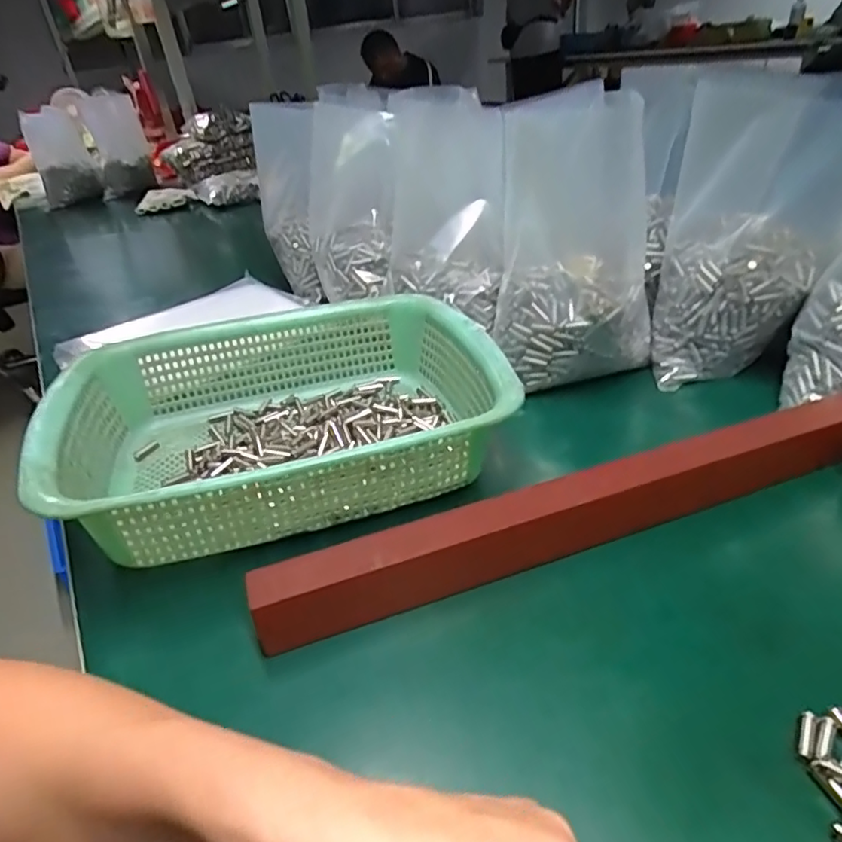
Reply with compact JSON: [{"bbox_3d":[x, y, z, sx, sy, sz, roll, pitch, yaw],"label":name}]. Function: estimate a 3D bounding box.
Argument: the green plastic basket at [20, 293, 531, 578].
[{"bbox_3d":[-0.094,-0.007,0.422,0.291,0.080,0.219,-16,34,-12],"label":"green plastic basket"}]

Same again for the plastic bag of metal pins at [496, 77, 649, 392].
[{"bbox_3d":[0.128,-0.154,0.496,0.126,0.248,0.071,1,-2,12],"label":"plastic bag of metal pins"}]

